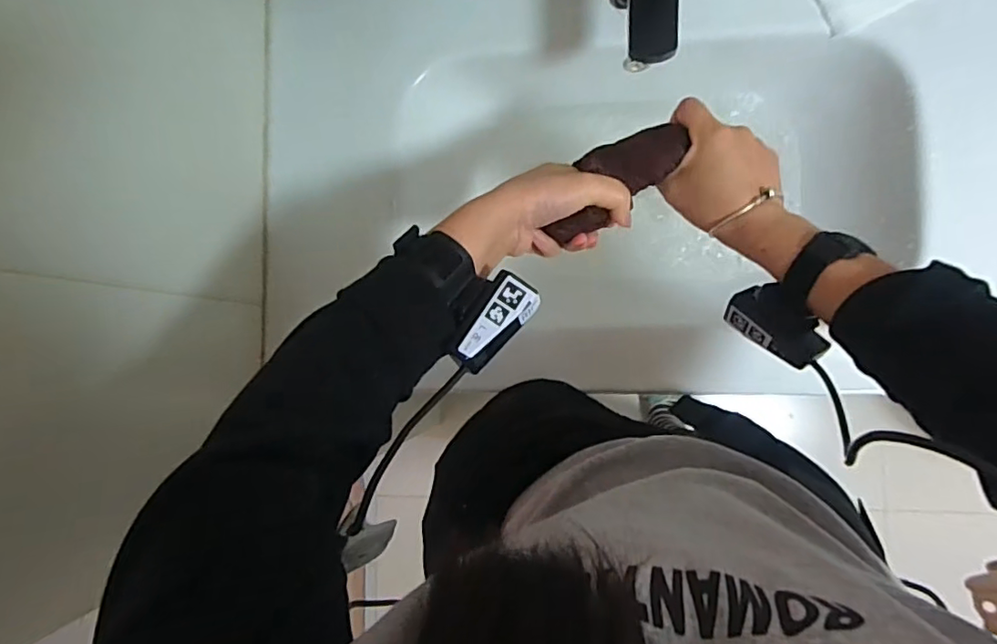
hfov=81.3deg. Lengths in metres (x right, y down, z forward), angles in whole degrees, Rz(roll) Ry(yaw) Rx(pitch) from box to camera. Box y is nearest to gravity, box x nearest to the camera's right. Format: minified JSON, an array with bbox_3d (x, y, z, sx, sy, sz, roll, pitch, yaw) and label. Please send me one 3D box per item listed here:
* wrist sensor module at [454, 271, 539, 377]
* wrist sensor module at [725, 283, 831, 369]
[{"bbox_3d":[-0.001,0.001,0.387,0.031,0.020,0.069,34,80,7],"label":"wrist sensor module"},{"bbox_3d":[0.203,0.002,0.425,0.037,0.025,0.066,-45,83,4],"label":"wrist sensor module"}]

